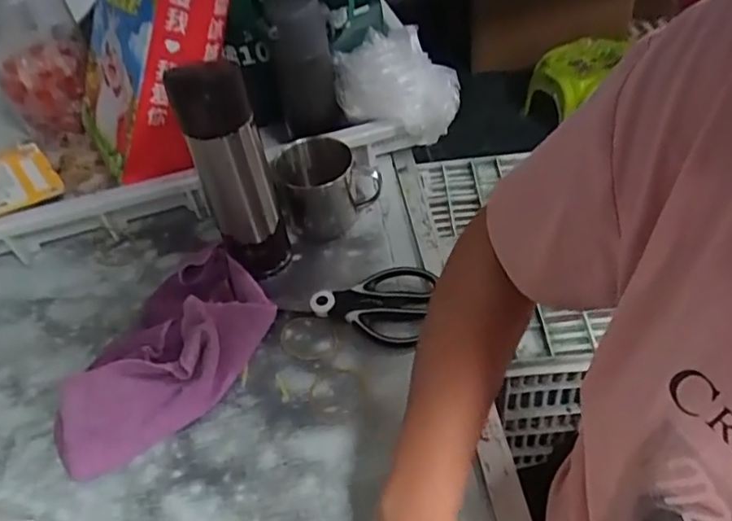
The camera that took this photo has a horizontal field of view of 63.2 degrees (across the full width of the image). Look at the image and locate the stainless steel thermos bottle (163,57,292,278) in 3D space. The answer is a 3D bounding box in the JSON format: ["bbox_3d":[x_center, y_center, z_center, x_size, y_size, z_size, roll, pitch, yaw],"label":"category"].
[{"bbox_3d":[-0.122,-0.080,0.552,0.062,0.213,0.056,-16,46,-8],"label":"stainless steel thermos bottle"}]

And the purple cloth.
[{"bbox_3d":[-0.182,0.085,0.546,0.139,0.039,0.240,16,50,22],"label":"purple cloth"}]

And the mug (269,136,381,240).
[{"bbox_3d":[-0.043,-0.082,0.648,0.108,0.073,0.096,-12,46,-5],"label":"mug"}]

